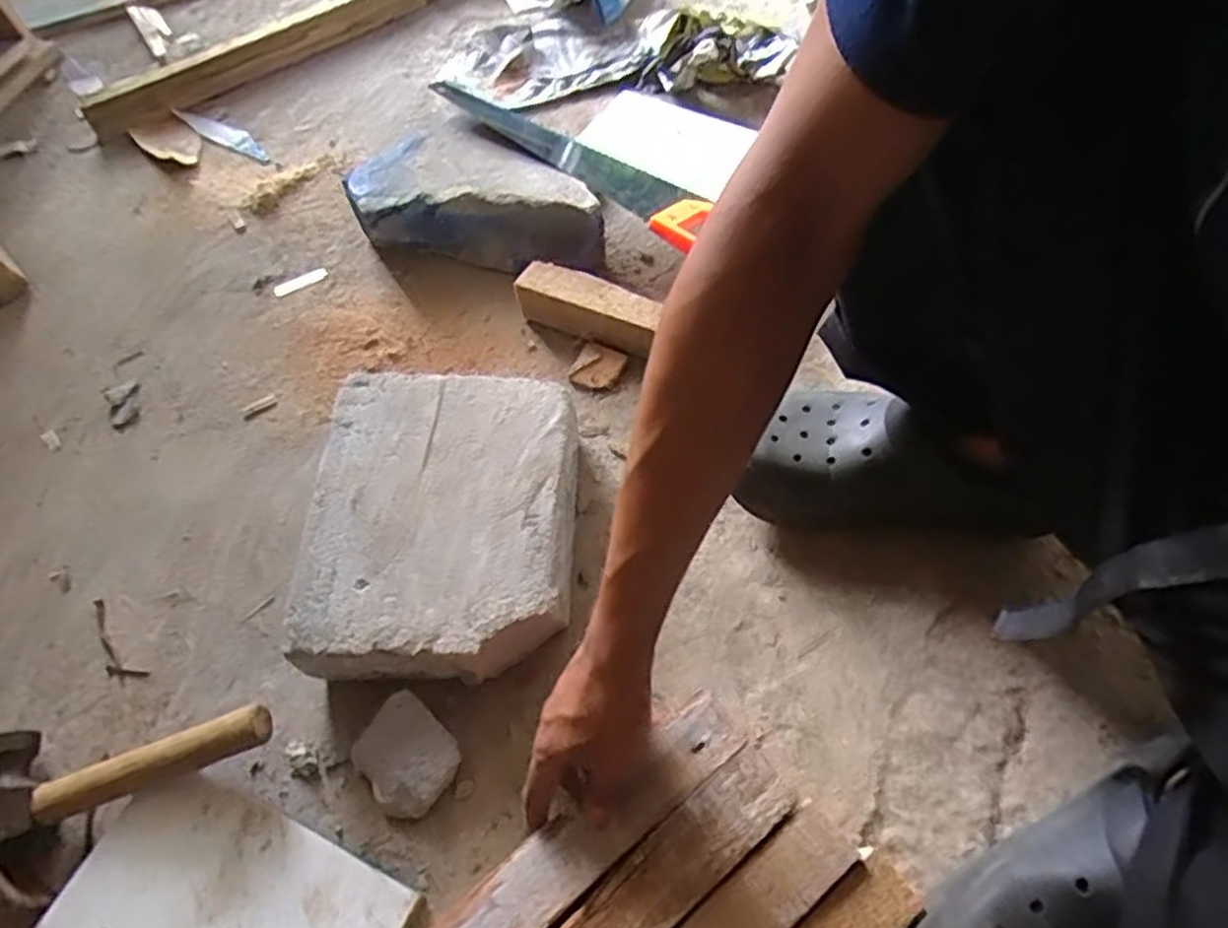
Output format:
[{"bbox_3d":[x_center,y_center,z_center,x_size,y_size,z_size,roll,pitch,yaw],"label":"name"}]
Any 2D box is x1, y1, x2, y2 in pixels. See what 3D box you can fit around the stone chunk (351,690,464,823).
[{"bbox_3d":[-0.147,0.209,0.523,0.070,0.032,0.063,37,68,23],"label":"stone chunk"}]

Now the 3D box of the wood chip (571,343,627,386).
[{"bbox_3d":[-0.016,-0.093,0.708,0.047,0.015,0.043,24,64,17],"label":"wood chip"}]

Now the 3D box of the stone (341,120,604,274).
[{"bbox_3d":[-0.140,-0.284,0.796,0.269,0.079,0.156,7,60,8],"label":"stone"}]

